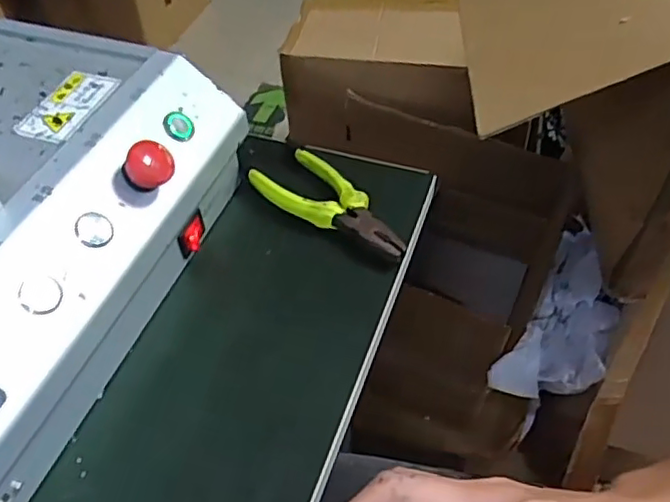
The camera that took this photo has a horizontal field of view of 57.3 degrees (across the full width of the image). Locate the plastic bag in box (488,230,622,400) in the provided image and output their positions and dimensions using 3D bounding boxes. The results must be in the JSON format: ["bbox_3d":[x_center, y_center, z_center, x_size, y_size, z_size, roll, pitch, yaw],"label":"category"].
[{"bbox_3d":[0.261,0.078,0.691,0.103,0.063,0.204,22,77,19],"label":"plastic bag in box"}]

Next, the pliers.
[{"bbox_3d":[-0.004,-0.032,0.477,0.054,0.023,0.134,-33,56,-24],"label":"pliers"}]

